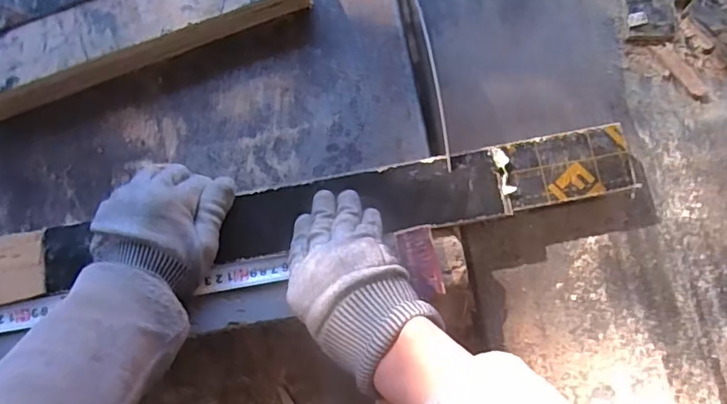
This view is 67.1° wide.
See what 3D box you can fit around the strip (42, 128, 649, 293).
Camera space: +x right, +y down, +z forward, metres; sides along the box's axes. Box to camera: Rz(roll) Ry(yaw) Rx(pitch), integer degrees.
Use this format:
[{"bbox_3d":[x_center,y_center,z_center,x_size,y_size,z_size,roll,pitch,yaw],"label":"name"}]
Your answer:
[{"bbox_3d":[-0.019,0.006,0.500,0.536,0.024,0.066,-9,69,-1],"label":"strip"}]

